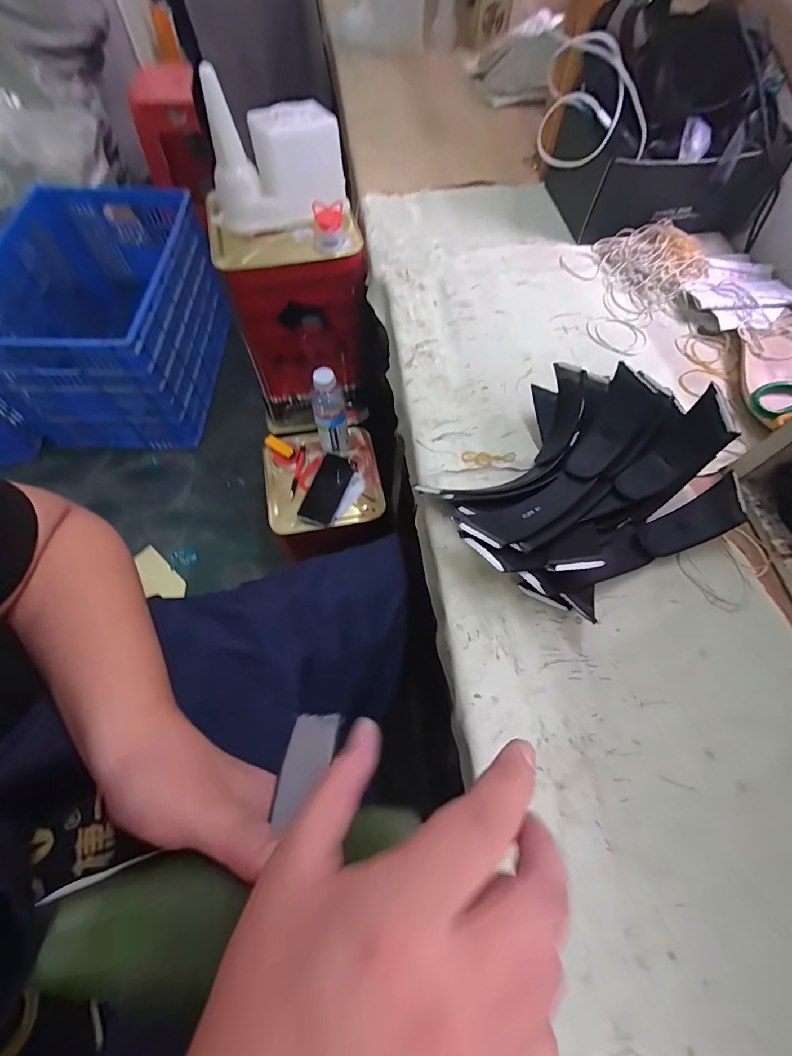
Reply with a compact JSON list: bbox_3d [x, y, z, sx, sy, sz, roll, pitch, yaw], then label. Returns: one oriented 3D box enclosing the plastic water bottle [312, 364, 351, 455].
[{"bbox_3d":[-0.133,-0.226,0.825,0.064,0.215,0.054,-9,65,-5],"label":"plastic water bottle"}]

